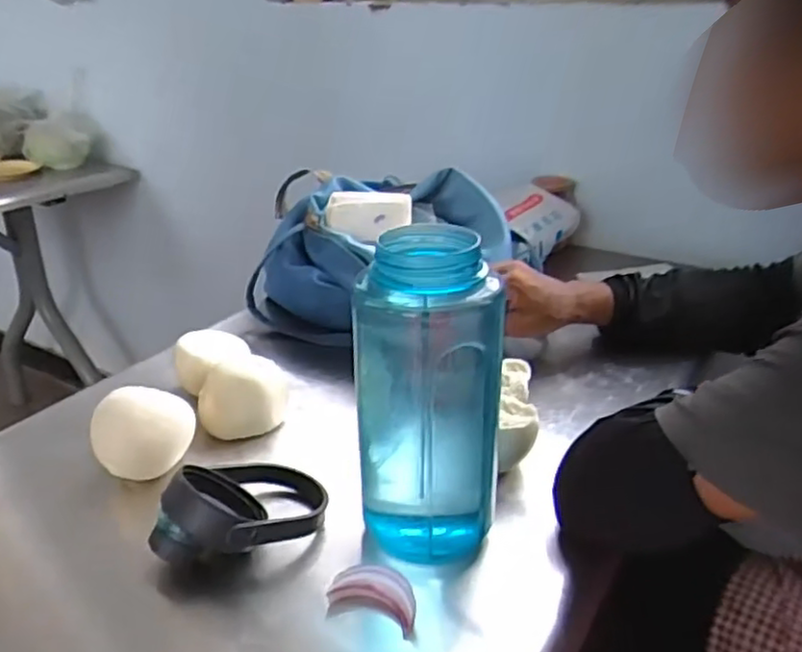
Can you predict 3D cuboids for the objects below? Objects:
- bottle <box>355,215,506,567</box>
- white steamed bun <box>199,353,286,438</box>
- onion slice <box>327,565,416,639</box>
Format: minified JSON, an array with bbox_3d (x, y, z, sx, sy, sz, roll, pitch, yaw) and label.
[{"bbox_3d":[0.018,0.058,0.496,0.088,0.229,0.083,-14,29,-27],"label":"bottle"},{"bbox_3d":[-0.153,0.068,0.682,0.072,0.057,0.072,0,26,0],"label":"white steamed bun"},{"bbox_3d":[-0.018,0.185,0.487,0.067,0.025,0.024,13,29,25],"label":"onion slice"}]

